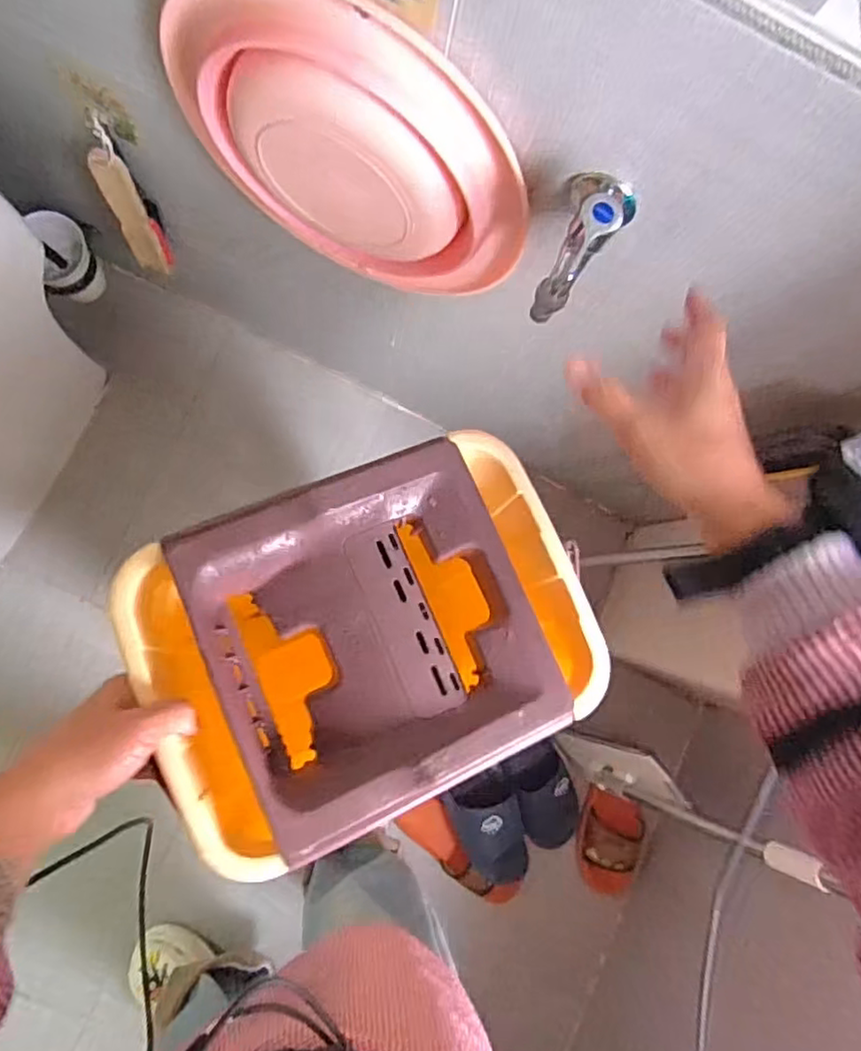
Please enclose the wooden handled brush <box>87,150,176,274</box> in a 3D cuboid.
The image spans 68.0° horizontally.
[{"bbox_3d":[-0.359,-0.371,0.765,0.051,0.202,0.039,-32,89,-7],"label":"wooden handled brush"}]

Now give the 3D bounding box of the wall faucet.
[{"bbox_3d":[0.100,-0.199,0.437,0.049,0.085,0.087,34,83,-2],"label":"wall faucet"}]

